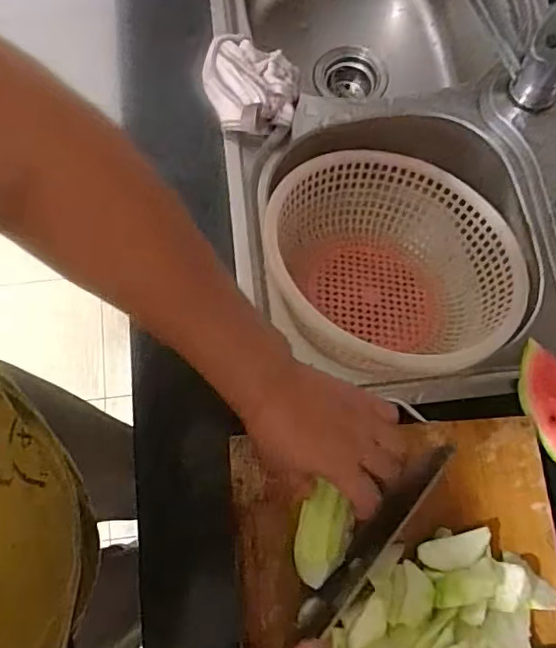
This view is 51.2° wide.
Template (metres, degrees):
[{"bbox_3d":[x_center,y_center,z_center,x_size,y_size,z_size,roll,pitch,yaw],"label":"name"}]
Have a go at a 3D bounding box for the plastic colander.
[{"bbox_3d":[0.122,-0.064,0.621,0.252,0.148,0.260,0,73,0],"label":"plastic colander"}]

